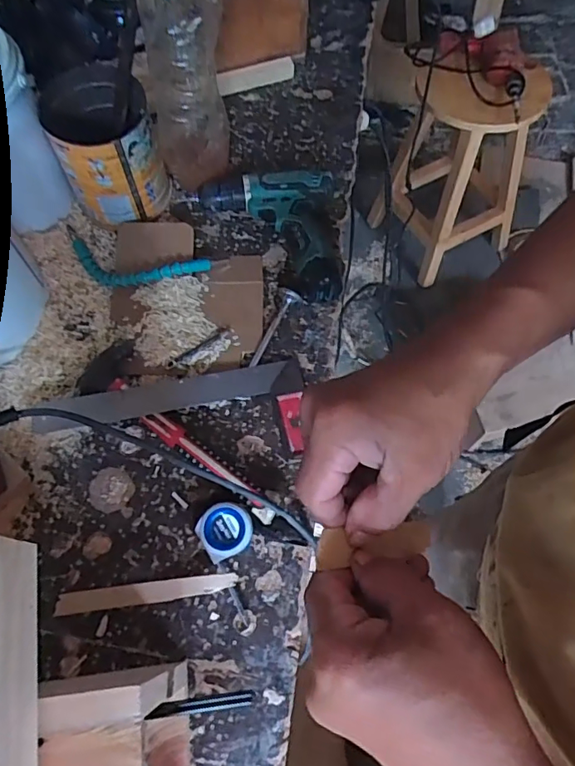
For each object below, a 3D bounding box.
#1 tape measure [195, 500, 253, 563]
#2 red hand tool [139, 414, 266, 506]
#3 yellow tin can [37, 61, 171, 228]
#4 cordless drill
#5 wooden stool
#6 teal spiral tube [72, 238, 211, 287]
[{"bbox_3d":[-0.062,0.153,0.534,0.054,0.038,0.049,-26,65,-10],"label":"tape measure"},{"bbox_3d":[-0.093,0.081,0.570,0.164,0.027,0.022,31,68,17],"label":"red hand tool"},{"bbox_3d":[-0.222,-0.292,0.667,0.128,0.137,0.142,-15,63,-5],"label":"yellow tin can"},{"bbox_3d":[-0.029,-0.196,0.676,0.194,0.052,0.198,-2,63,1],"label":"cordless drill"},{"bbox_3d":[0.436,-0.556,1.331,0.298,0.535,0.326,-22,64,-8],"label":"wooden stool"},{"bbox_3d":[-0.198,-0.151,0.669,0.187,0.023,0.061,10,64,8],"label":"teal spiral tube"}]

